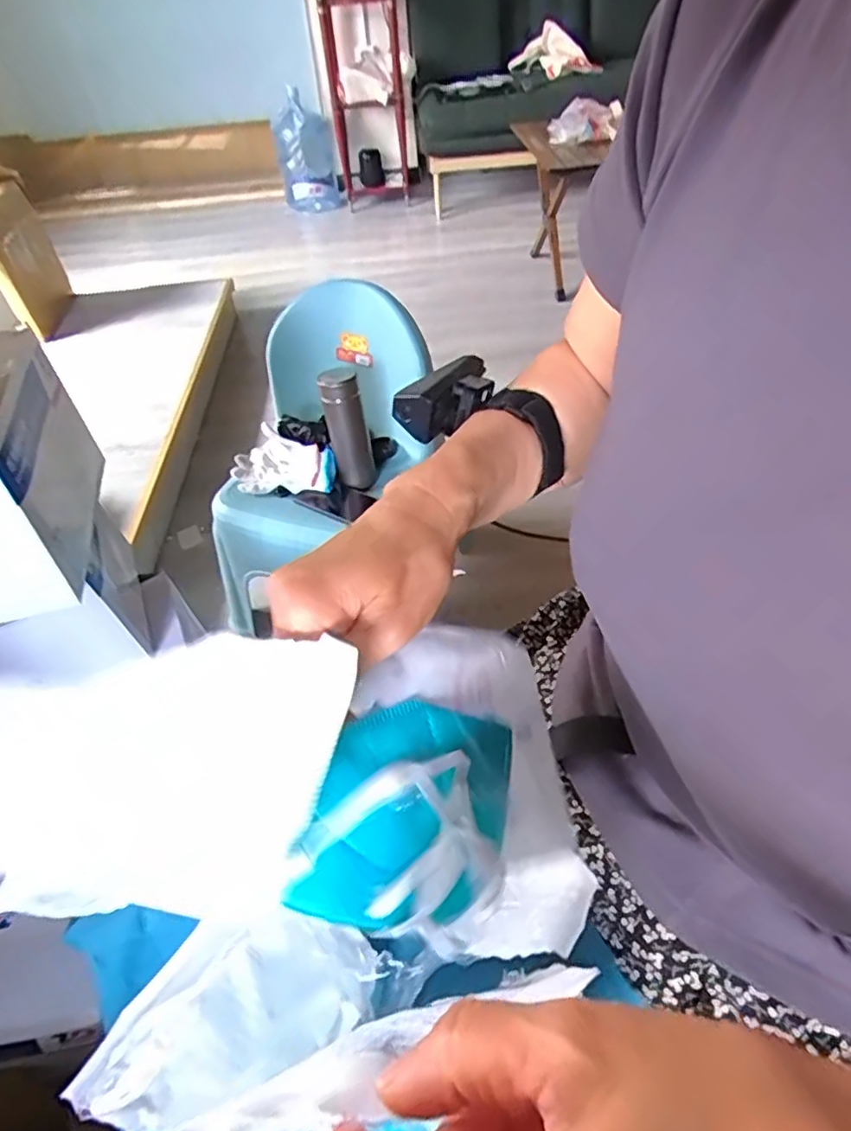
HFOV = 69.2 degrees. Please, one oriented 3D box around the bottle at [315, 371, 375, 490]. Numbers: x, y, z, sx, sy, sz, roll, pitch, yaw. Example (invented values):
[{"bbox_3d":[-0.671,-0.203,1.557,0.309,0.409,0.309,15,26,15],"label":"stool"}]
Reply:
[{"bbox_3d":[-0.126,-0.220,1.010,0.065,0.186,0.066,-12,46,-6],"label":"bottle"}]

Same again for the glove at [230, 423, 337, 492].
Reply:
[{"bbox_3d":[-0.246,-0.177,1.059,0.180,0.072,0.091,-5,46,1],"label":"glove"}]

